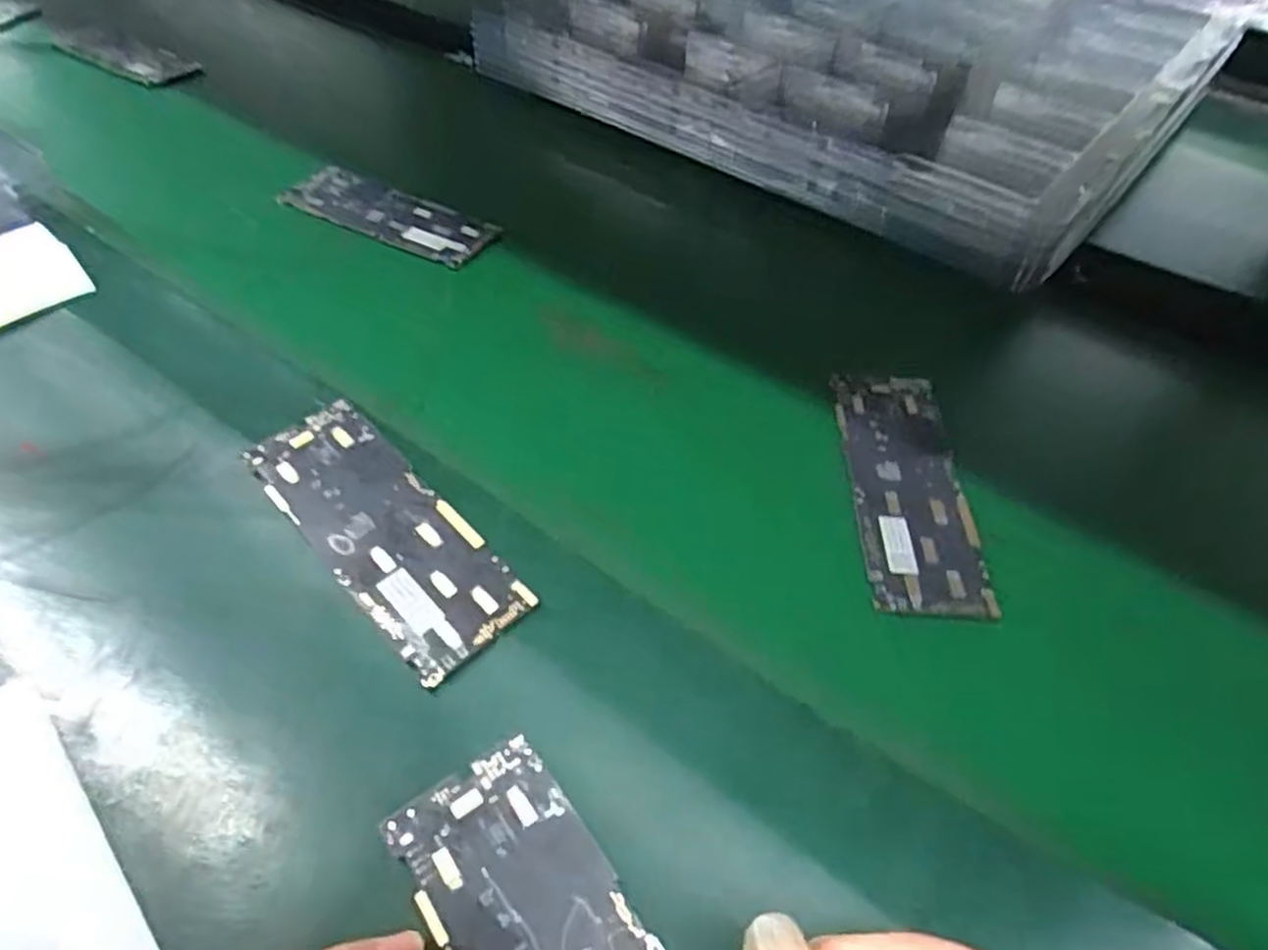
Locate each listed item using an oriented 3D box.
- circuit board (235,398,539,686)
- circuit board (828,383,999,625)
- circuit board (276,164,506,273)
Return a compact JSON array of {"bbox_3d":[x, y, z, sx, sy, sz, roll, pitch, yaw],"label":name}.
[{"bbox_3d":[-0.090,0.019,0.265,0.044,0.007,0.123,-35,59,-28],"label":"circuit board"},{"bbox_3d":[0.108,0.003,0.297,0.044,0.005,0.119,3,50,-1],"label":"circuit board"},{"bbox_3d":[-0.138,-0.148,0.424,0.129,0.006,0.044,23,52,17],"label":"circuit board"}]

